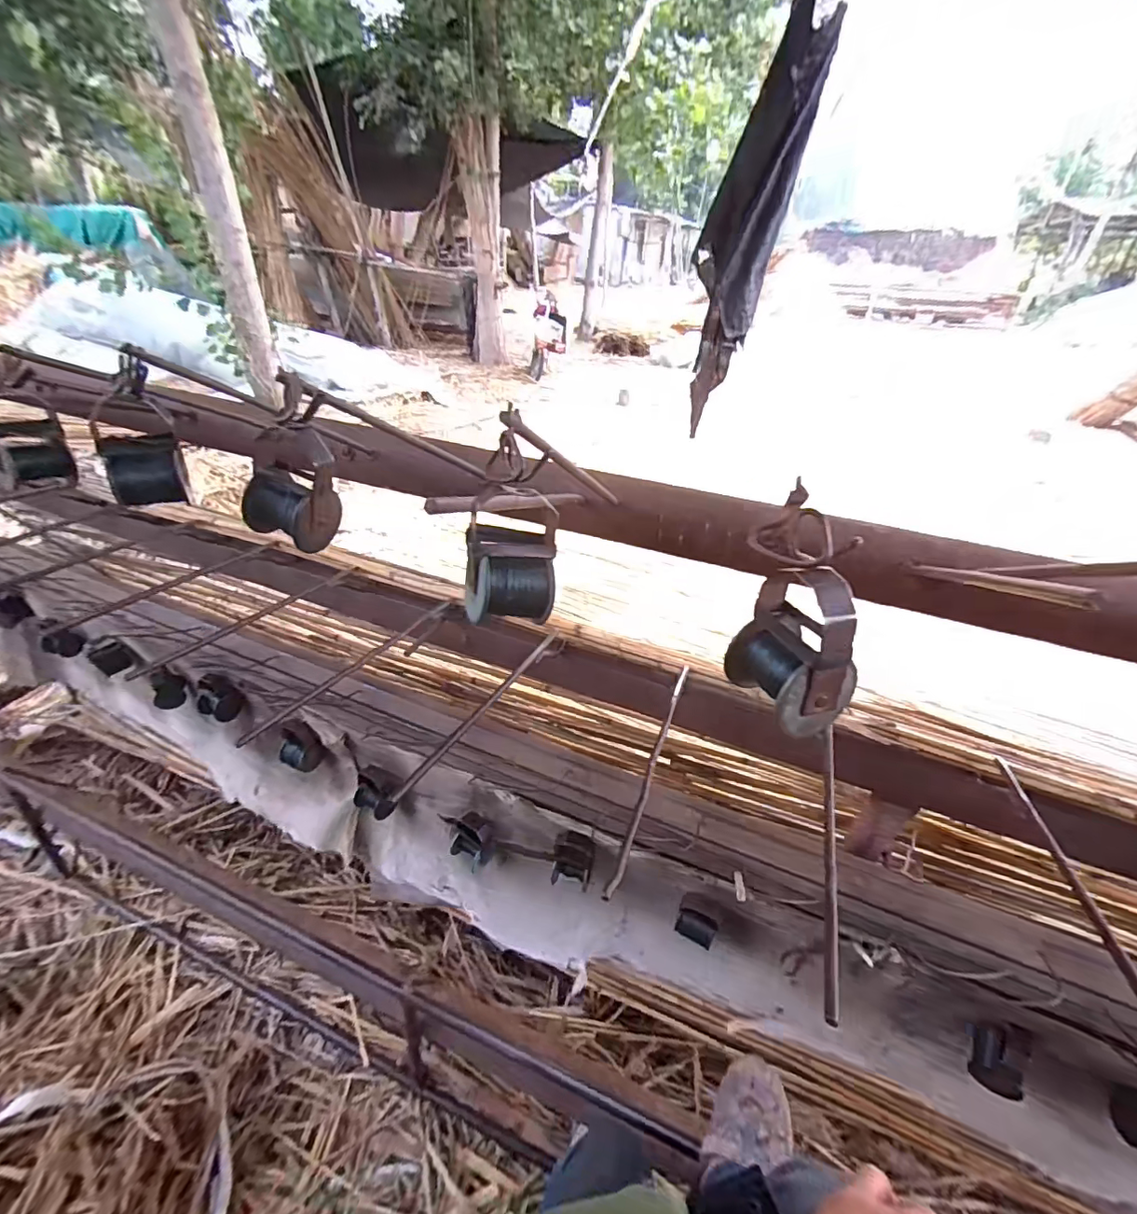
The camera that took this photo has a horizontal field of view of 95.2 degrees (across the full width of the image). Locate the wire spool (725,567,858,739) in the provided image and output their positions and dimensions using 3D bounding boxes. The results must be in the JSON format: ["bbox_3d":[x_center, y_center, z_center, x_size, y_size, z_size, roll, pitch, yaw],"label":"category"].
[{"bbox_3d":[0.108,0.017,0.250,0.037,0.071,0.055,-11,37,-19],"label":"wire spool"}]

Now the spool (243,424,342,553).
[{"bbox_3d":[-0.194,-0.083,0.358,0.055,0.076,0.049,27,41,31],"label":"spool"}]

